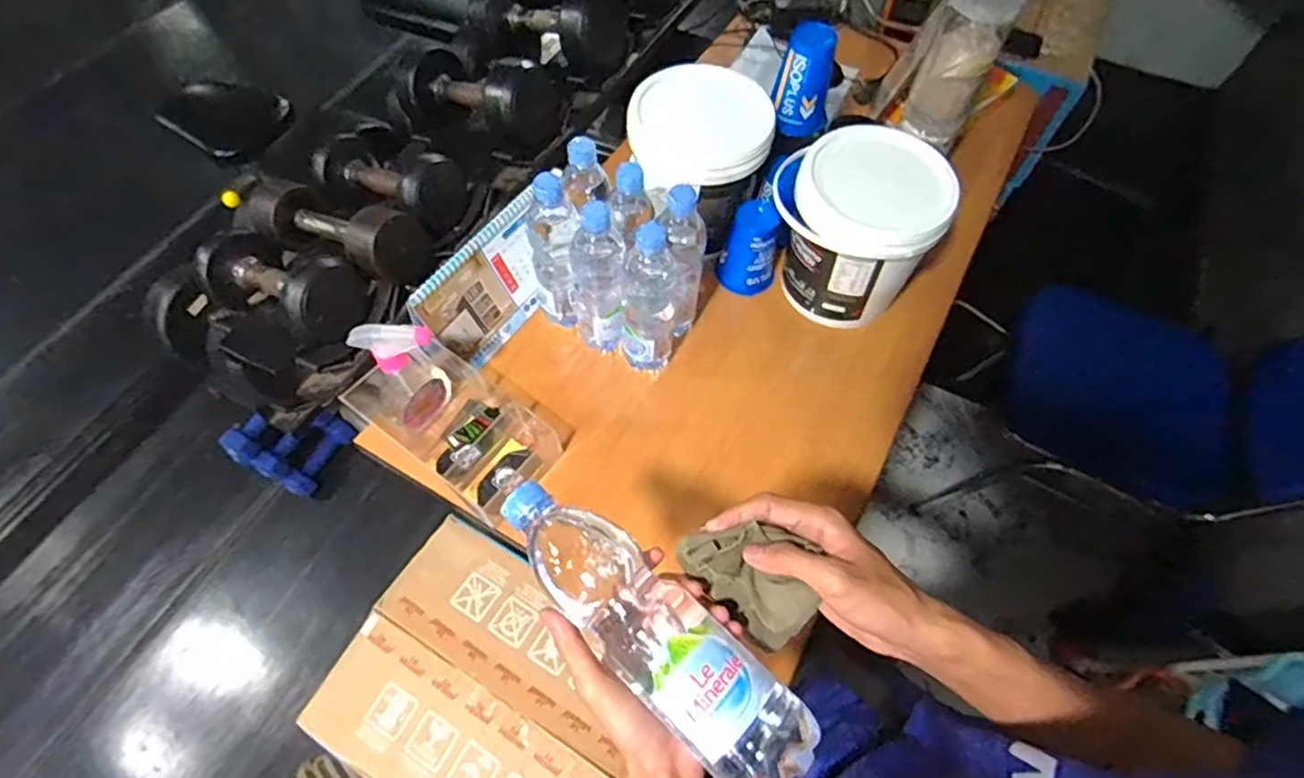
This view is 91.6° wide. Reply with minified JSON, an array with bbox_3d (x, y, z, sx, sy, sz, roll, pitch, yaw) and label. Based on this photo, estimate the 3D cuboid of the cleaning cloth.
[{"bbox_3d":[0.064,0.111,0.393,0.084,0.028,0.060,39,66,22],"label":"cleaning cloth"}]

